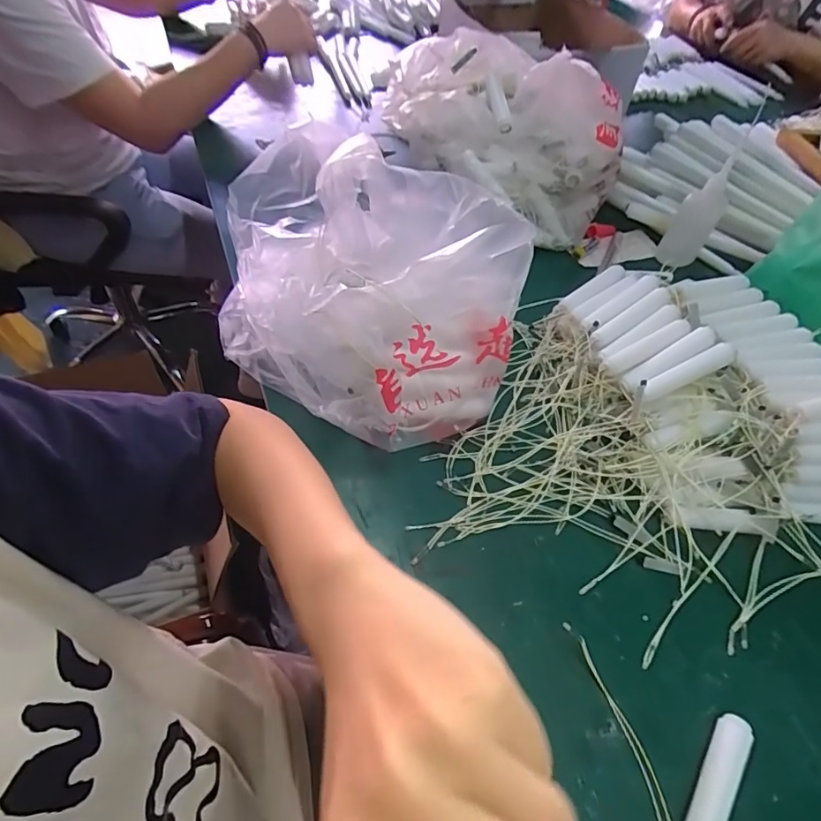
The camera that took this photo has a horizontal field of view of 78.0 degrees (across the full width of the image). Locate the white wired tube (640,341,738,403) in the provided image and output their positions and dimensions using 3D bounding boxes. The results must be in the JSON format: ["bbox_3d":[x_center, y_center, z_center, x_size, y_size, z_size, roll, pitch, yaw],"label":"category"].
[{"bbox_3d":[0.236,-0.033,0.437,0.086,0.017,0.019,-28,56,3],"label":"white wired tube"}]

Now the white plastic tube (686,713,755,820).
[{"bbox_3d":[0.182,0.228,0.304,0.019,0.016,0.089,33,56,18],"label":"white plastic tube"}]

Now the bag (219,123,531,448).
[{"bbox_3d":[-0.060,-0.119,0.457,0.325,0.139,0.208,30,55,16],"label":"bag"}]

